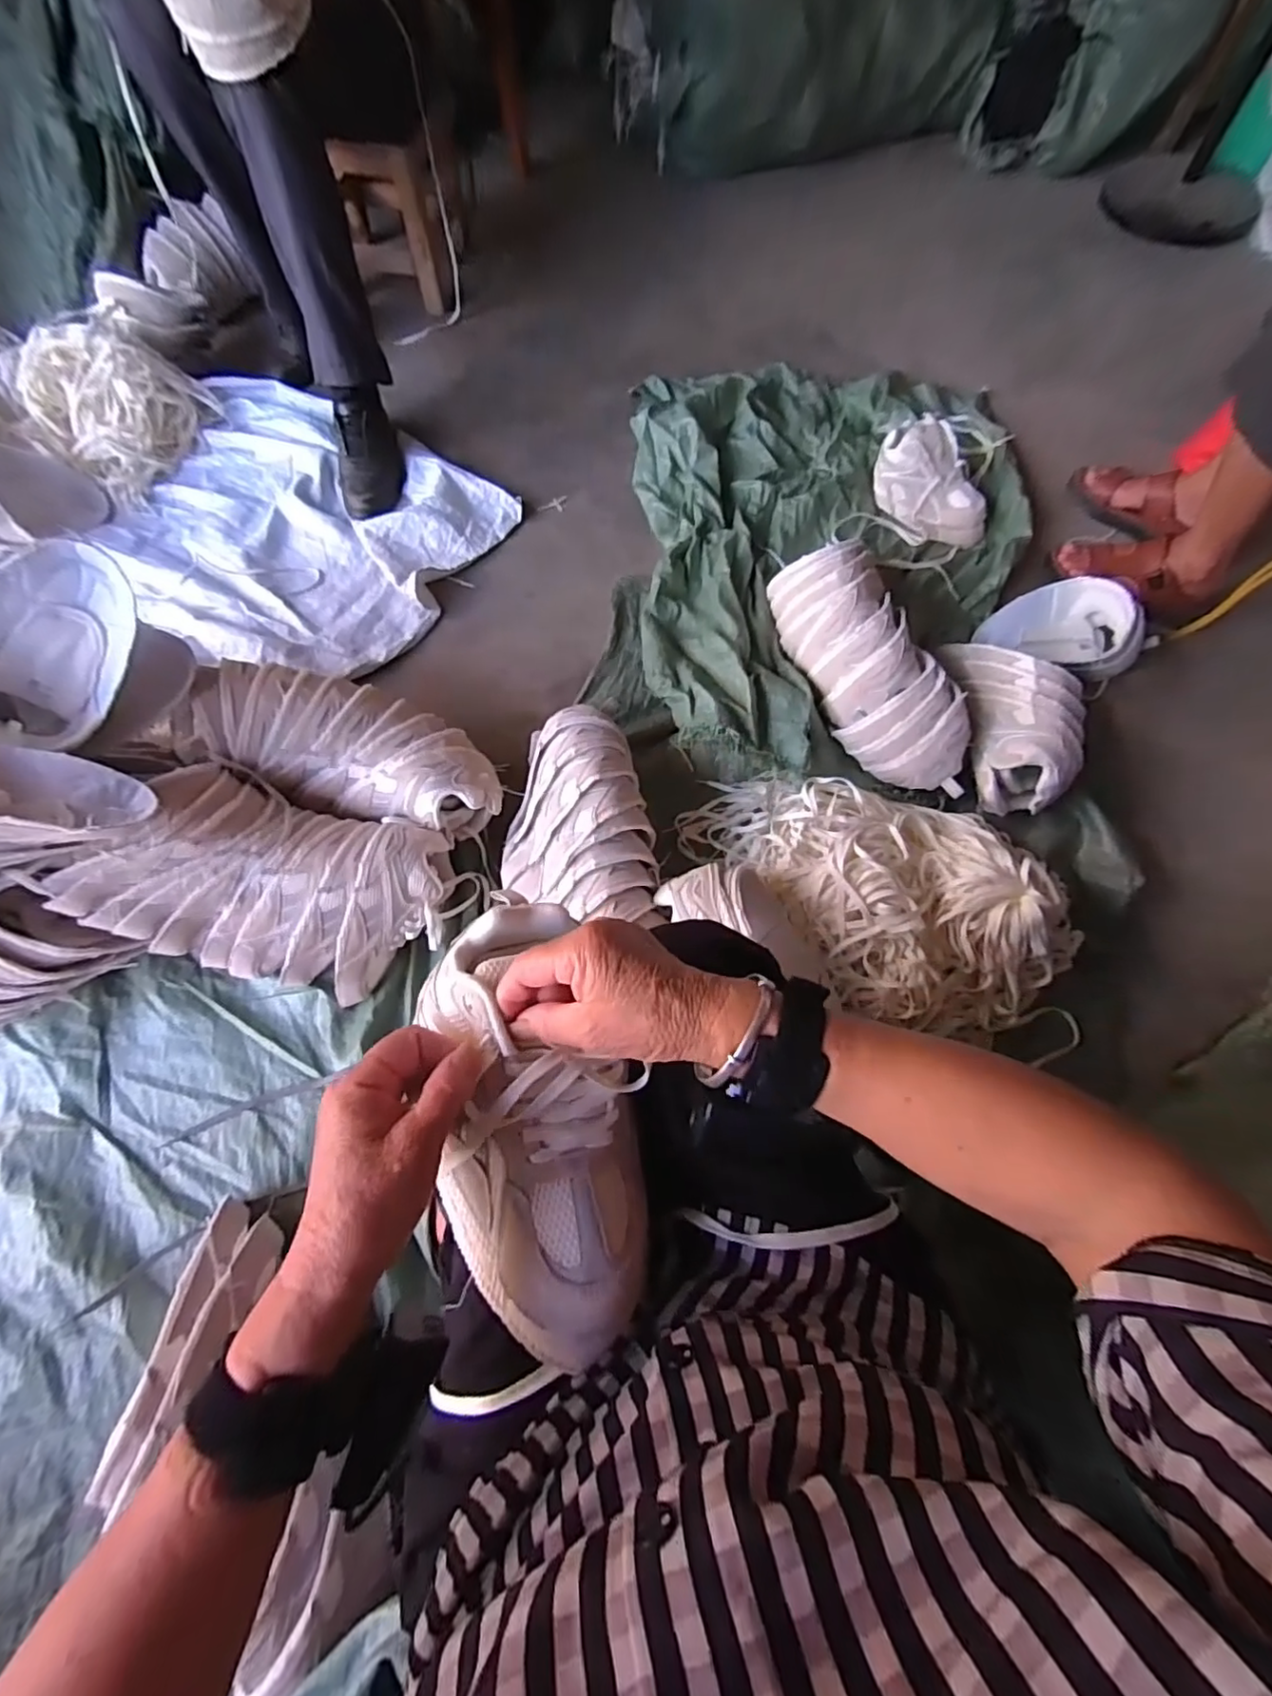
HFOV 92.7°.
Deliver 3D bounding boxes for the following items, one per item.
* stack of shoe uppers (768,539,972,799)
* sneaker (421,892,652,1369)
[{"bbox_3d":[0.345,-0.270,0.900,0.172,0.120,0.413,-15,69,-7],"label":"stack of shoe uppers"},{"bbox_3d":[-0.059,0.158,0.366,0.126,0.080,0.252,-16,75,-6],"label":"sneaker"}]

